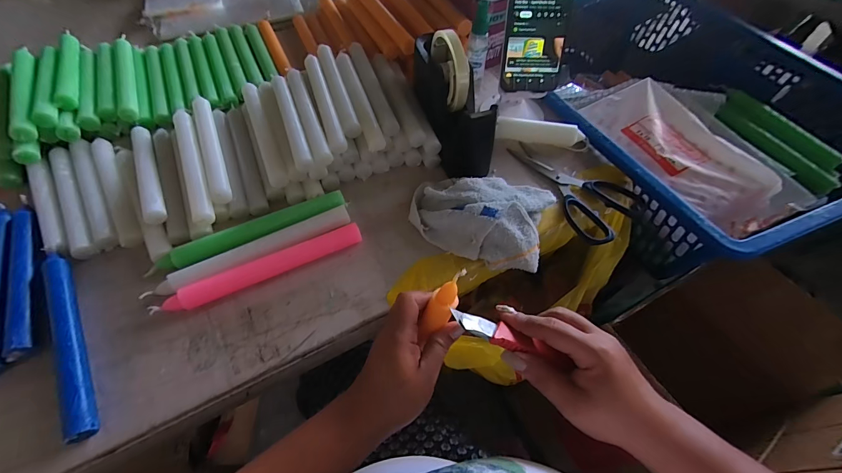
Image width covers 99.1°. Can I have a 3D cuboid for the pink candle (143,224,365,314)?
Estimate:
[{"bbox_3d":[-0.166,0.036,0.384,0.212,0.025,0.018,-23,61,-15],"label":"pink candle"}]

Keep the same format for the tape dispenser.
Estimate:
[{"bbox_3d":[0.035,-0.173,0.457,0.065,0.130,0.183,-17,59,-12],"label":"tape dispenser"}]

